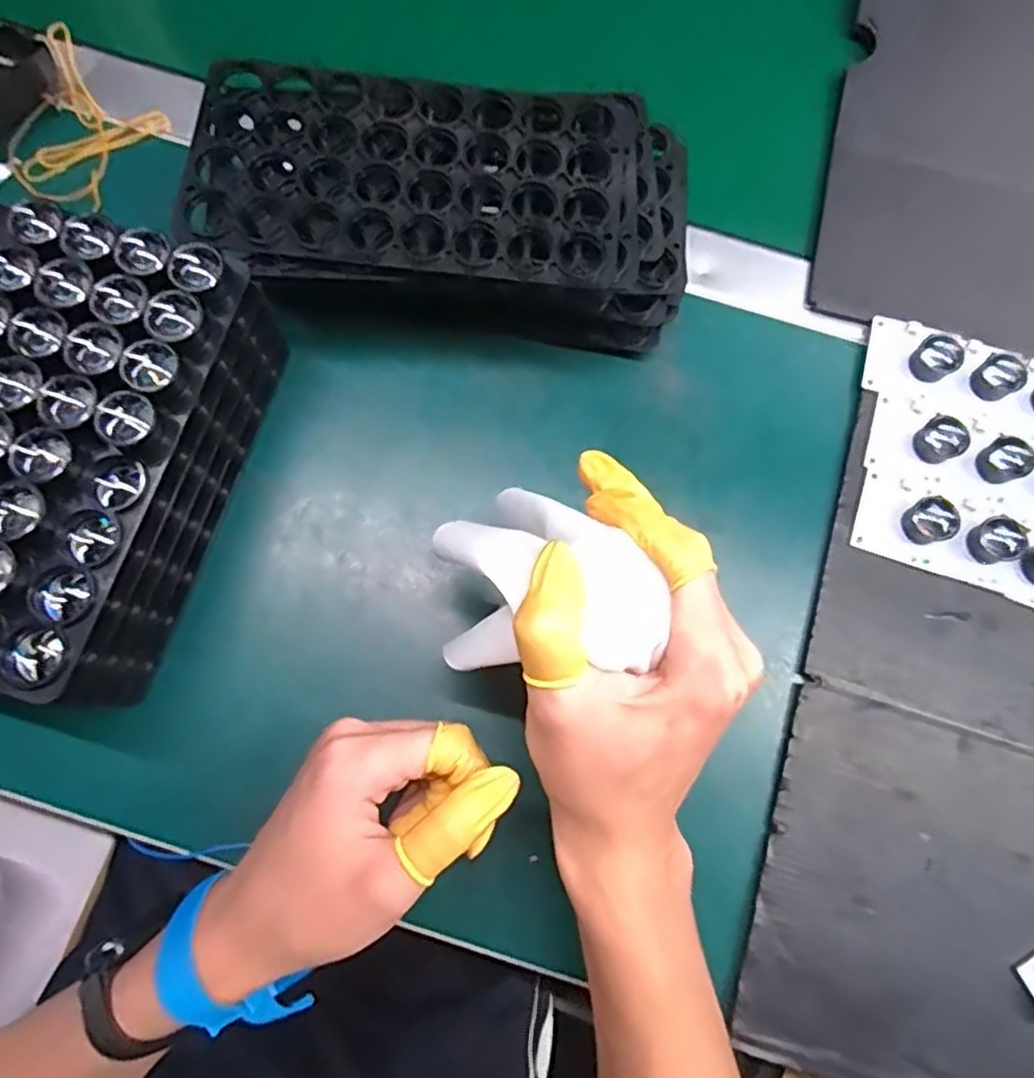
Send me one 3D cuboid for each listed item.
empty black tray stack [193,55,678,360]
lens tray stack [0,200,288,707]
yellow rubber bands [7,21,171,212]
[{"bbox_3d":[-0.029,-0.160,0.353,0.234,0.076,0.114,1,76,-2],"label":"empty black tray stack"},{"bbox_3d":[-0.187,-0.033,0.311,0.091,0.097,0.188,16,76,2],"label":"lens tray stack"},{"bbox_3d":[-0.260,-0.240,0.399,0.094,0.022,0.085,39,78,7],"label":"yellow rubber bands"}]

